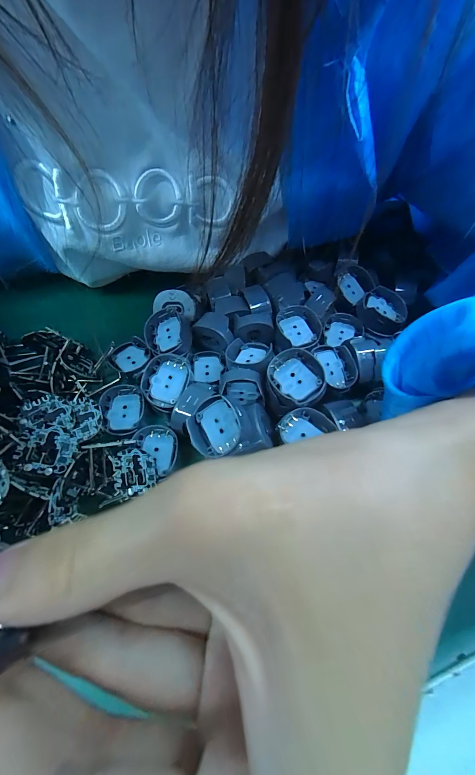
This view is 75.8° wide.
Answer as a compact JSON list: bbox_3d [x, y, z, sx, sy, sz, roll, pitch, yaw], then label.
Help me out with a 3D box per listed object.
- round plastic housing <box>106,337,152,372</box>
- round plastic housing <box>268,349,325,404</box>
[{"bbox_3d":[-0.067,-0.019,0.190,0.024,0.004,0.021,-38,67,-20],"label":"round plastic housing"},{"bbox_3d":[0.030,-0.004,0.156,0.026,0.013,0.029,-19,63,9],"label":"round plastic housing"}]

